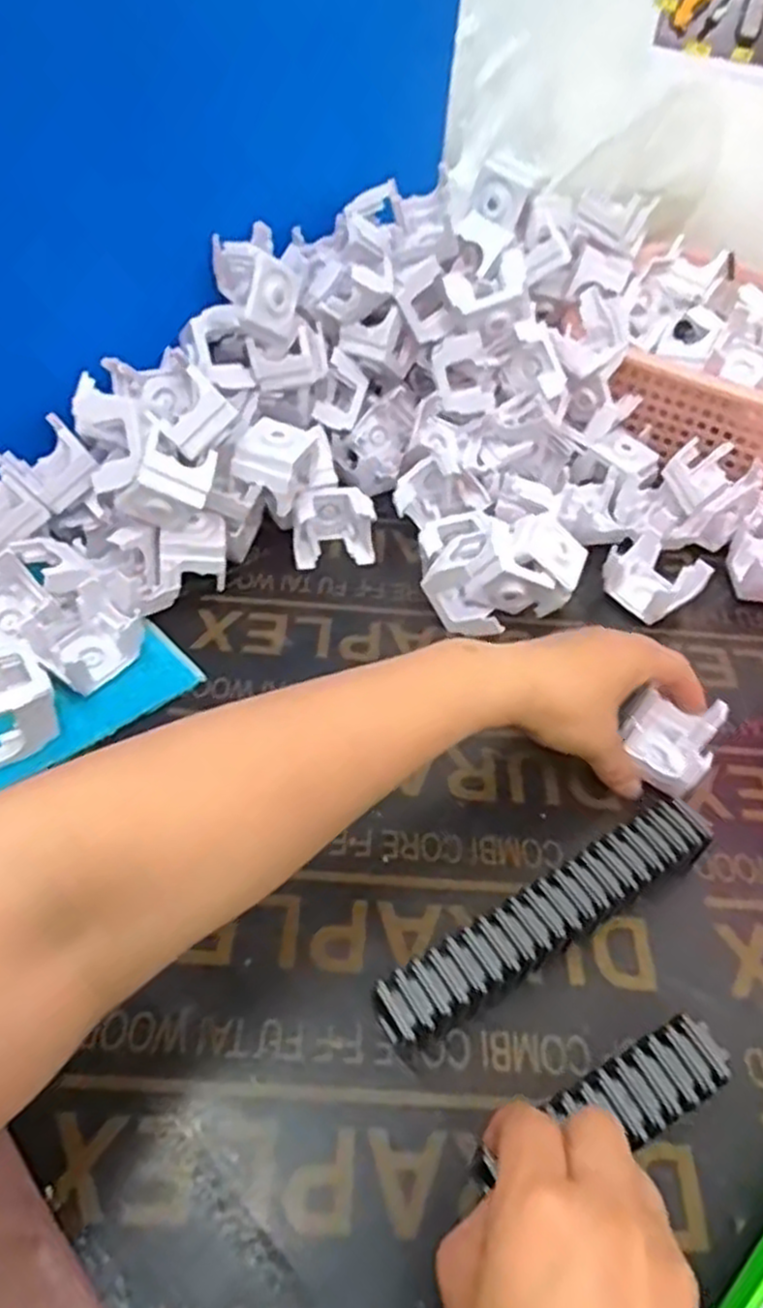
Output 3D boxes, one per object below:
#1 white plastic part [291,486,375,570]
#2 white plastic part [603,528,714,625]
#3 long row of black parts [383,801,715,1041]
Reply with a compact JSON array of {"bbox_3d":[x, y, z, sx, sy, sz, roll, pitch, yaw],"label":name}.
[{"bbox_3d":[-0.035,-0.093,0.551,0.057,0.043,0.043,-5,48,-9],"label":"white plastic part"},{"bbox_3d":[0.189,-0.051,0.538,0.047,0.037,0.056,-27,55,-27],"label":"white plastic part"},{"bbox_3d":[0.082,0.128,0.371,0.191,0.028,0.031,-23,53,-24],"label":"long row of black parts"}]

